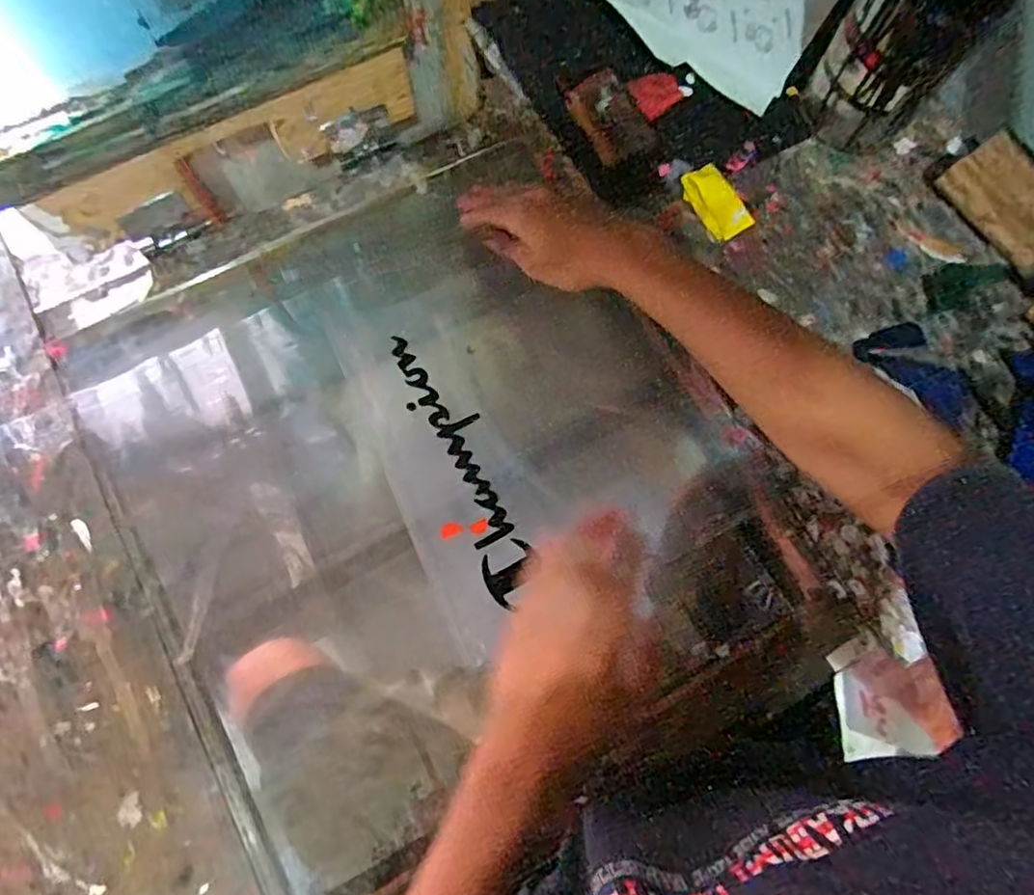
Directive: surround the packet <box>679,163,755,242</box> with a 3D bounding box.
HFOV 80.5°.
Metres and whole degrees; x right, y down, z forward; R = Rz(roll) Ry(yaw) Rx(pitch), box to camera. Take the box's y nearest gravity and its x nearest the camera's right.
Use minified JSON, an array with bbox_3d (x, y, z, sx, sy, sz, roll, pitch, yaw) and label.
[{"bbox_3d":[0.195,-0.238,0.592,0.049,0.019,0.075,-32,78,-10],"label":"packet"}]

